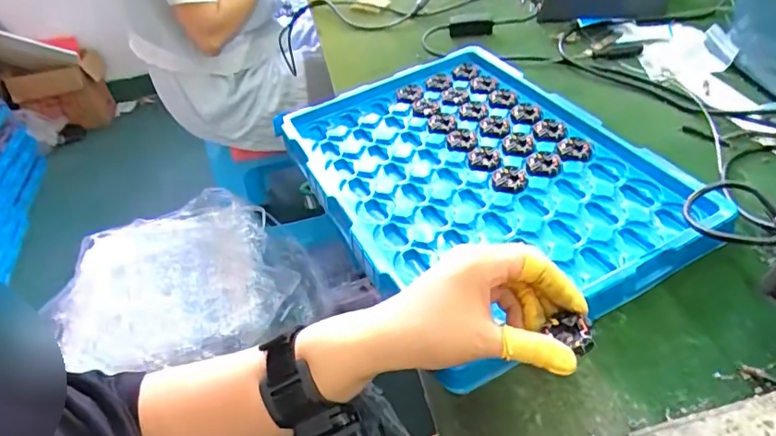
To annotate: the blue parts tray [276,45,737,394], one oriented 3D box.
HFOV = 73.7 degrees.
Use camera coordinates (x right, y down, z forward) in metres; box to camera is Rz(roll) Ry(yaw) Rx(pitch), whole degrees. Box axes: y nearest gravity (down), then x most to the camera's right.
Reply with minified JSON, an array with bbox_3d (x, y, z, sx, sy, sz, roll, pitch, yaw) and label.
[{"bbox_3d":[0.086,-0.051,0.494,0.286,0.028,0.364,-24,45,-14],"label":"blue parts tray"}]

